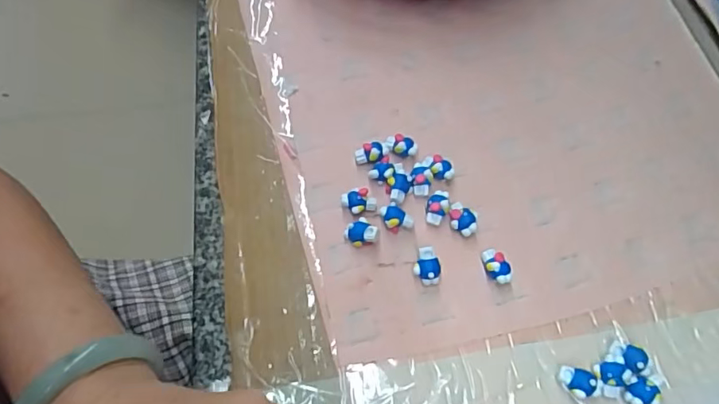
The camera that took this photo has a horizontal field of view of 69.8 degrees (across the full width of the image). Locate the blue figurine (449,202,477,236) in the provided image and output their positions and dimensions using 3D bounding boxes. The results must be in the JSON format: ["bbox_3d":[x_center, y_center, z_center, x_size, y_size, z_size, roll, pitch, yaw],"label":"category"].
[{"bbox_3d":[0.063,0.011,0.318,0.018,0.012,0.016,25,65,11],"label":"blue figurine"}]

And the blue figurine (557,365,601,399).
[{"bbox_3d":[0.118,0.097,0.275,0.021,0.011,0.014,14,63,6],"label":"blue figurine"}]

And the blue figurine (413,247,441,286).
[{"bbox_3d":[0.040,0.038,0.303,0.016,0.013,0.019,4,62,1],"label":"blue figurine"}]

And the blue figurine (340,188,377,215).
[{"bbox_3d":[0.000,0.001,0.321,0.022,0.011,0.014,-4,63,-3],"label":"blue figurine"}]

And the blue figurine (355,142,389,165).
[{"bbox_3d":[0.008,-0.032,0.337,0.022,0.011,0.012,-11,63,-7],"label":"blue figurine"}]

